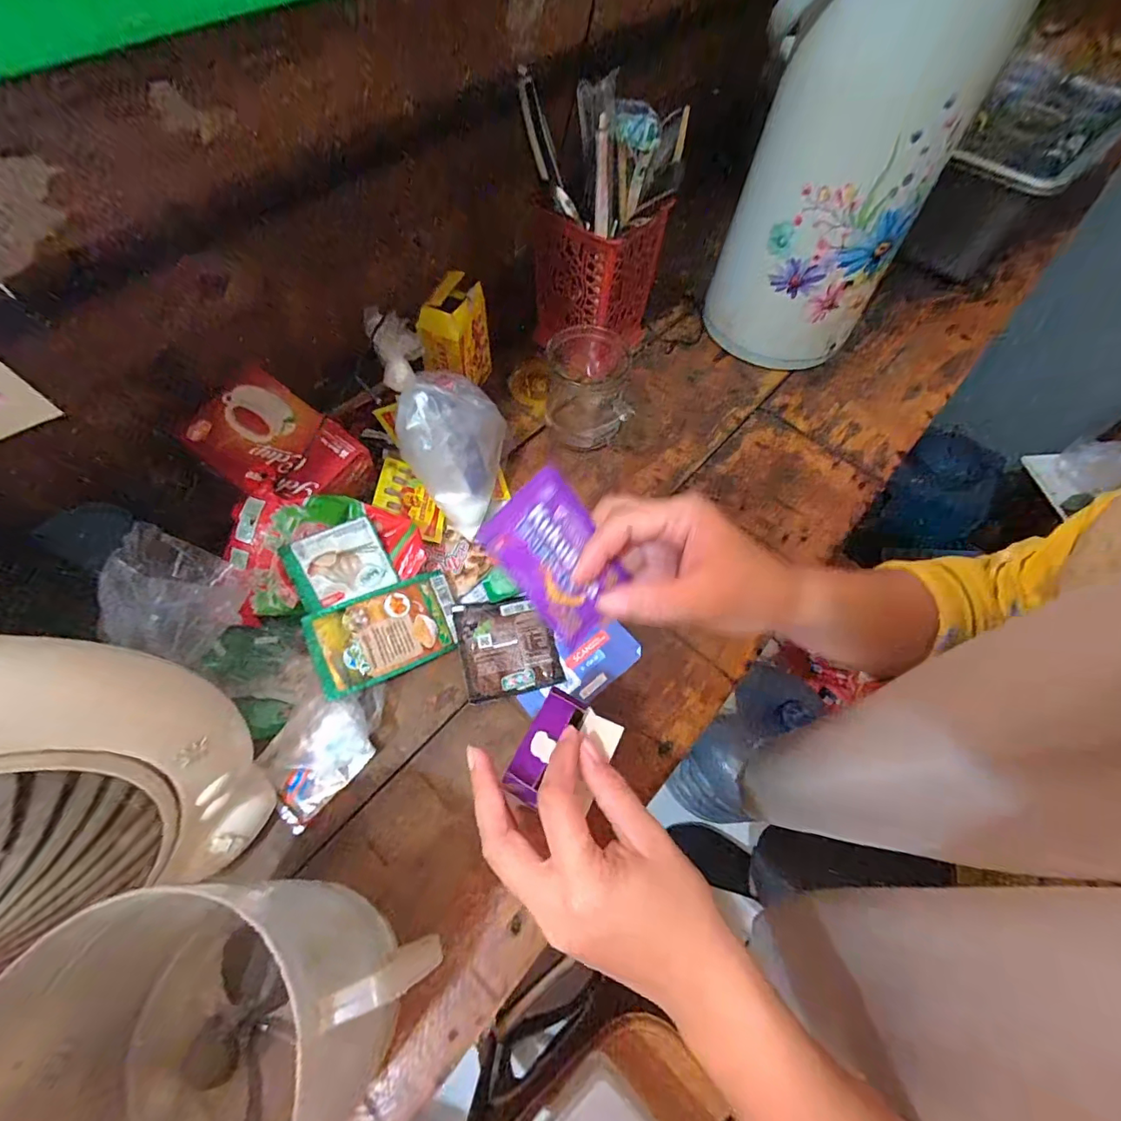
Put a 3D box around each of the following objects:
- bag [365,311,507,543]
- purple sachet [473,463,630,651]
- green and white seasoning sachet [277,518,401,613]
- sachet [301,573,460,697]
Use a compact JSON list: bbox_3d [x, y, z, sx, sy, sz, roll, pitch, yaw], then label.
[{"bbox_3d":[-0.085,-0.099,0.396,0.085,0.139,0.112,-13,63,-9],"label":"bag"},{"bbox_3d":[0.000,-0.001,0.242,0.052,0.006,0.077,-49,114,-26],"label":"purple sachet"},{"bbox_3d":[-0.162,0.003,0.359,0.063,0.008,0.053,-23,98,-27],"label":"green and white seasoning sachet"},{"bbox_3d":[-0.127,0.051,0.361,0.101,0.005,0.062,-20,83,-30],"label":"sachet"}]

